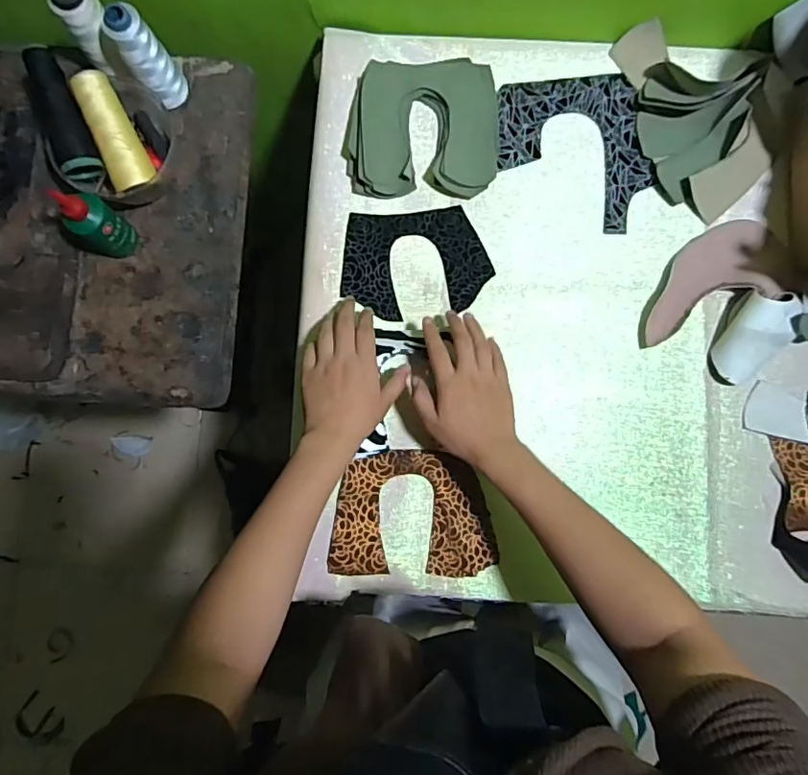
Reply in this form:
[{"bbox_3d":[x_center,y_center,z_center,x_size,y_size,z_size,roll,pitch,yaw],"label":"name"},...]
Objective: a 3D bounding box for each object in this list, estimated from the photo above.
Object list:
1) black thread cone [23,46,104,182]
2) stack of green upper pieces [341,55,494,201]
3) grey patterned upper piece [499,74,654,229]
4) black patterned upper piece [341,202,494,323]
[{"bbox_3d":[-0.328,-0.263,0.525,0.036,0.044,0.121,-16,104,-2],"label":"black thread cone"},{"bbox_3d":[0.019,-0.274,0.578,0.159,0.030,0.141,0,86,-1],"label":"stack of green upper pieces"},{"bbox_3d":[0.184,-0.253,0.588,0.161,0.006,0.172,-5,85,0],"label":"grey patterned upper piece"},{"bbox_3d":[0.012,-0.135,0.583,0.156,0.011,0.113,-7,86,-1],"label":"black patterned upper piece"}]

